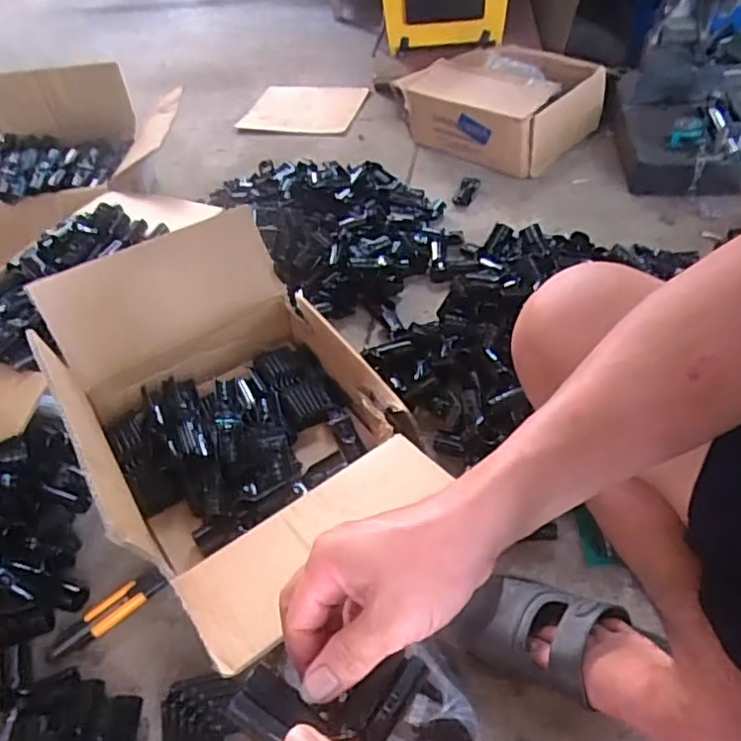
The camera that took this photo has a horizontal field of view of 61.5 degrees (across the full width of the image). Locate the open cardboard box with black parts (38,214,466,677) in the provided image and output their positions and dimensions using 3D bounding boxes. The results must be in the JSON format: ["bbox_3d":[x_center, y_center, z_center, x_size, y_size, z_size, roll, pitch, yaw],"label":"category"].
[{"bbox_3d":[-0.143,0.051,0.732,0.323,0.213,0.488,-28,50,-18],"label":"open cardboard box with black parts"}]

